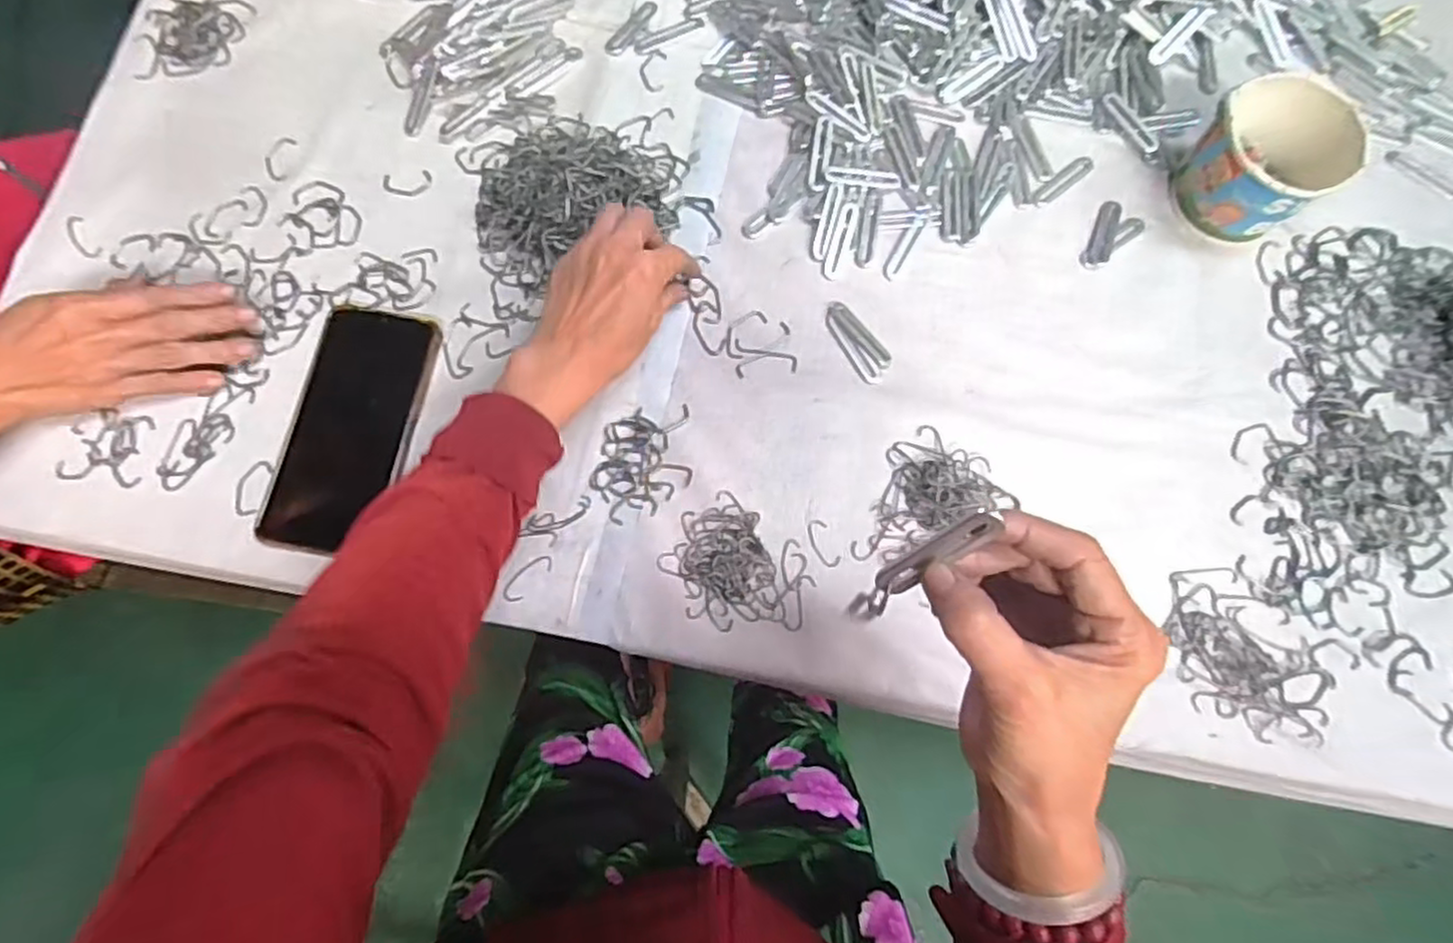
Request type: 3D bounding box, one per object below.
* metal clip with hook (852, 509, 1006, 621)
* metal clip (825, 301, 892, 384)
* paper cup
[{"bbox_3d":[0.071,0.035,0.264,0.013,0.075,0.004,50,40,9],"label":"metal clip with hook"},{"bbox_3d":[0.092,-0.093,0.498,0.025,0.004,0.064,-33,80,-8],"label":"metal clip"},{"bbox_3d":[0.374,-0.217,0.499,0.079,0.072,0.087,-28,79,-7],"label":"paper cup"}]

